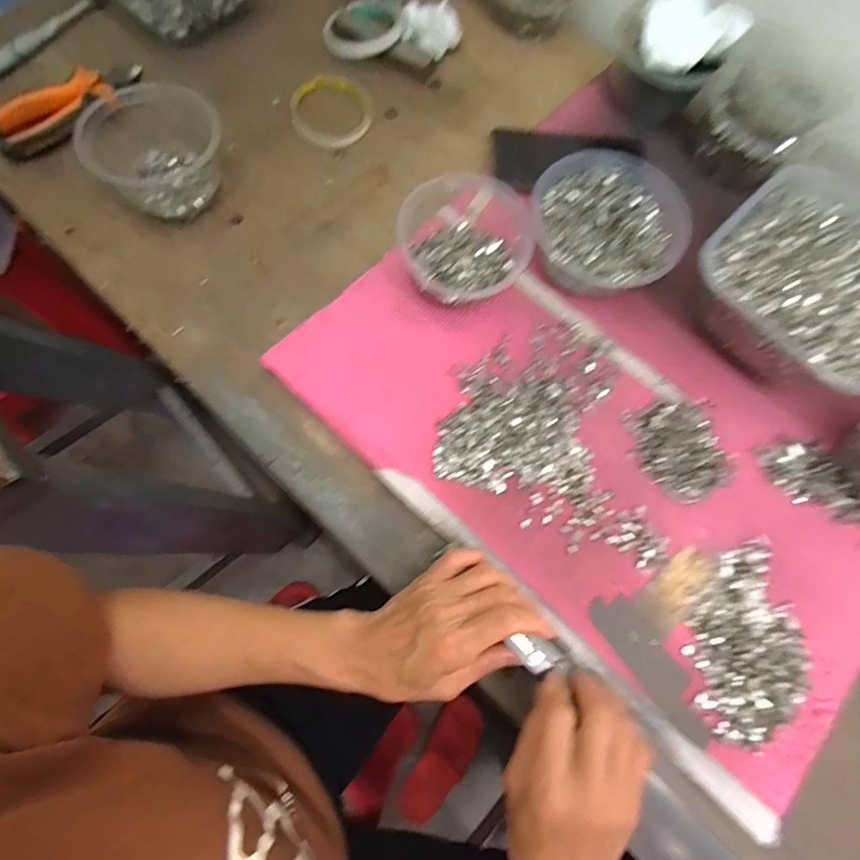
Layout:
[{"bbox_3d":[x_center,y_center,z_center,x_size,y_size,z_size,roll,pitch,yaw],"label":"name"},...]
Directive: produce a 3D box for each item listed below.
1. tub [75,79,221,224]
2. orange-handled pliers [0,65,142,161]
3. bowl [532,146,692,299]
[{"bbox_3d":[-0.246,-0.256,0.450,0.106,0.062,0.112,1,73,-4],"label":"tub"},{"bbox_3d":[-0.354,-0.318,0.478,0.149,0.030,0.038,-40,80,-14],"label":"orange-handled pliers"},{"bbox_3d":[0.159,-0.185,0.450,0.131,0.052,0.128,1,73,-4],"label":"bowl"}]

